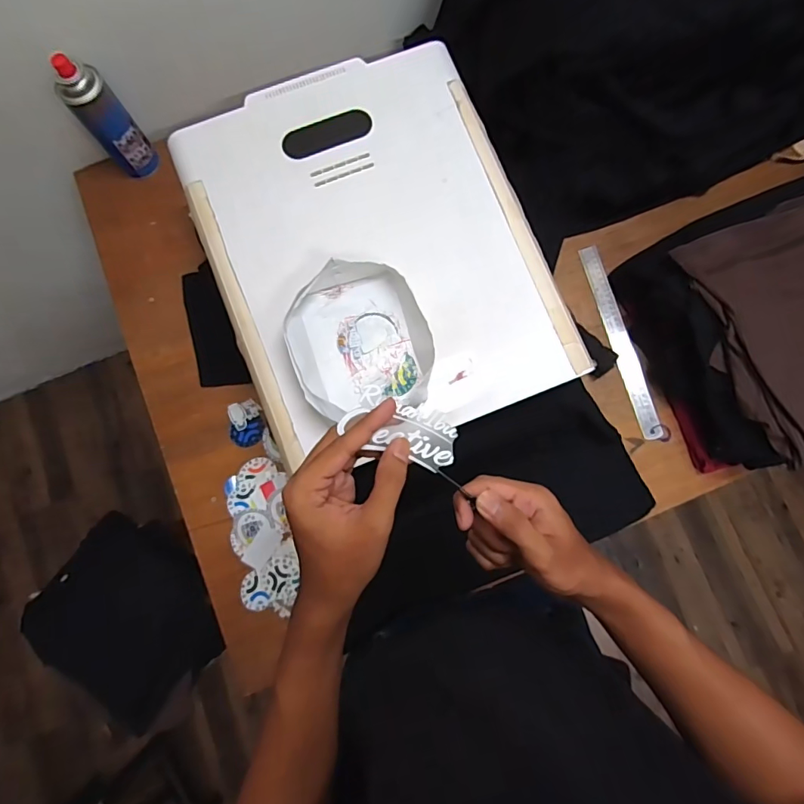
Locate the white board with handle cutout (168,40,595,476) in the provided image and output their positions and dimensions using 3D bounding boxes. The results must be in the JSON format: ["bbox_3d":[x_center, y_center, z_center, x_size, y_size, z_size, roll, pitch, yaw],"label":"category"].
[{"bbox_3d":[-0.039,-0.205,0.594,0.402,0.038,0.504,-20,80,-3],"label":"white board with handle cutout"}]

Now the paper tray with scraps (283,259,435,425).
[{"bbox_3d":[-0.049,-0.074,0.558,0.159,0.046,0.173,-13,81,-4],"label":"paper tray with scraps"}]

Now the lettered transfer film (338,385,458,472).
[{"bbox_3d":[0.000,0.020,0.345,0.084,0.005,0.042,24,92,-7],"label":"lettered transfer film"}]

